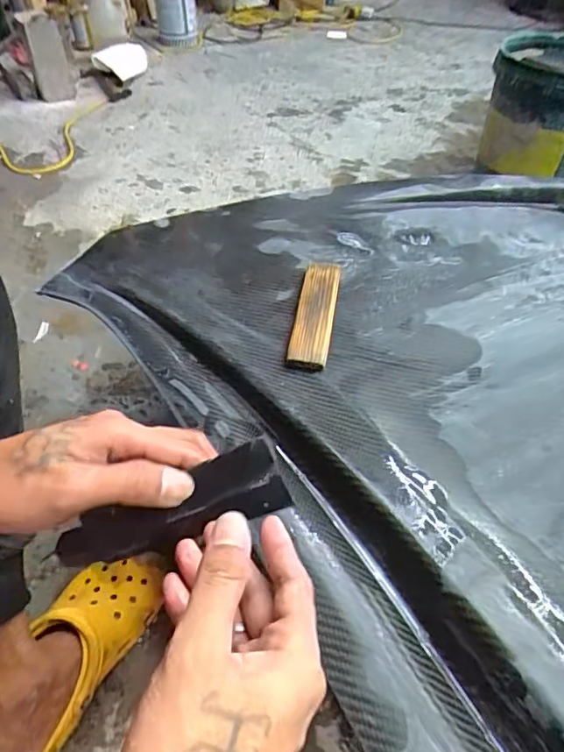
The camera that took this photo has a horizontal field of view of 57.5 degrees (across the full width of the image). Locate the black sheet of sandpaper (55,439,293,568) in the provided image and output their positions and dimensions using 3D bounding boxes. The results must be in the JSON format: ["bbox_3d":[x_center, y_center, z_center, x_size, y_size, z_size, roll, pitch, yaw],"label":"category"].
[{"bbox_3d":[-0.067,0.083,0.303,0.139,0.038,0.028,-22,48,4],"label":"black sheet of sandpaper"}]

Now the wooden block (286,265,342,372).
[{"bbox_3d":[0.034,-0.064,0.522,0.039,0.016,0.152,6,48,8],"label":"wooden block"}]

